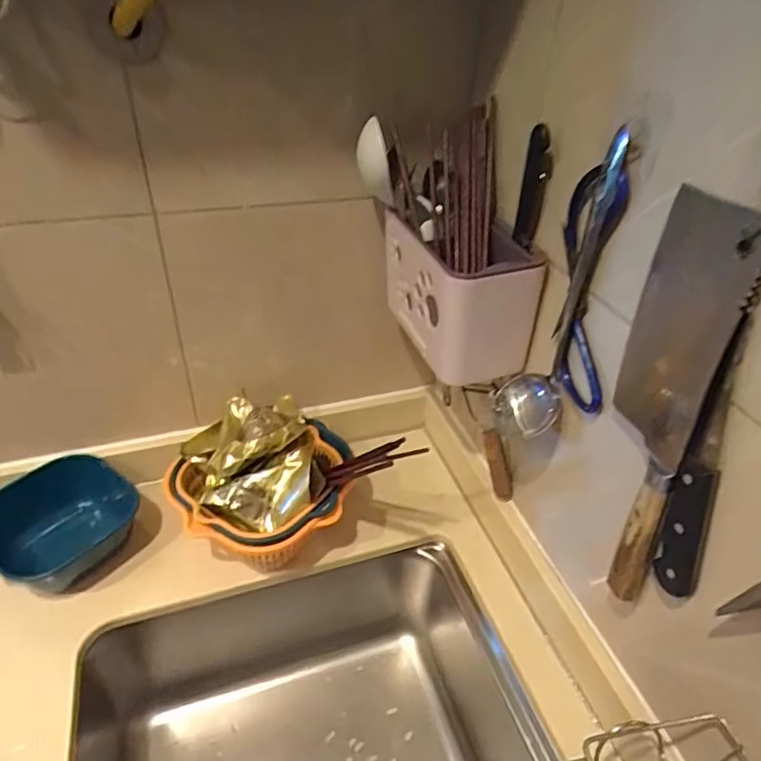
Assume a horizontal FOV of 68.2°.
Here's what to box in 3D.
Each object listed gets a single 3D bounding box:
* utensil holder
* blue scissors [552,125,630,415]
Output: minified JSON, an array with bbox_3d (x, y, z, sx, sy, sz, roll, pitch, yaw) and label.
[{"bbox_3d":[0.078,-0.095,0.591,0.094,0.130,0.174,-10,39,-16],"label":"utensil holder"},{"bbox_3d":[0.171,-0.083,0.457,0.024,0.210,0.096,-1,37,-4],"label":"blue scissors"}]

